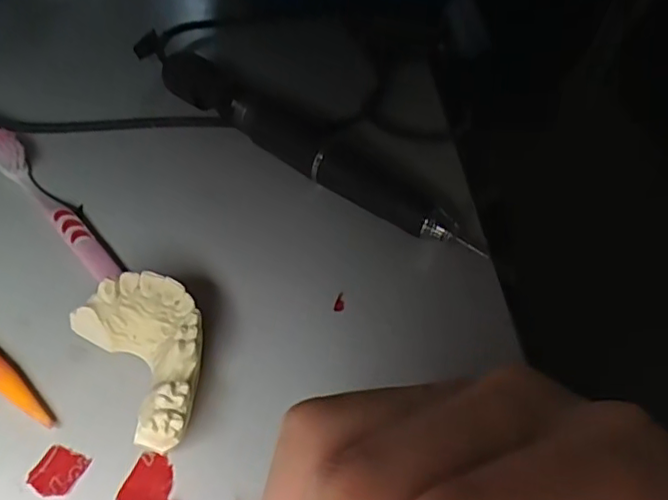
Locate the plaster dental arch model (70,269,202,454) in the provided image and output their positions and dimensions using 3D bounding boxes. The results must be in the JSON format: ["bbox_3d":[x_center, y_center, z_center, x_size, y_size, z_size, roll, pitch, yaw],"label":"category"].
[{"bbox_3d":[-0.062,0.041,0.216,0.038,0.030,0.065,-24,53,-27],"label":"plaster dental arch model"}]

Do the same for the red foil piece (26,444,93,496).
[{"bbox_3d":[-0.092,0.073,0.200,0.015,0.004,0.016,16,46,9],"label":"red foil piece"}]

